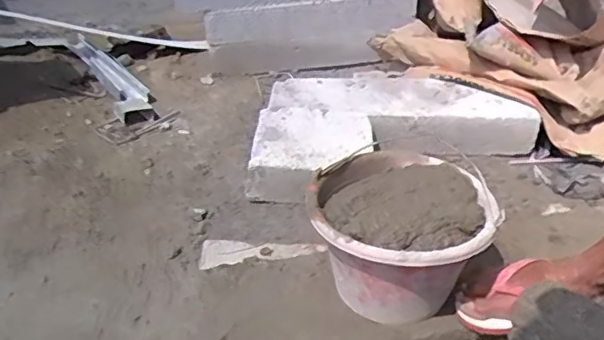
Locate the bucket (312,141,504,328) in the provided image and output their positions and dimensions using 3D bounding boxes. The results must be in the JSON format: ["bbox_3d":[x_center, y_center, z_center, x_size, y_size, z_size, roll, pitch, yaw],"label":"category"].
[{"bbox_3d":[0.131,0.100,0.848,0.231,0.154,0.226,-1,33,1],"label":"bucket"}]

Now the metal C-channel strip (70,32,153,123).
[{"bbox_3d":[-0.528,-0.266,1.691,0.111,0.072,0.477,-20,37,-26],"label":"metal C-channel strip"}]

